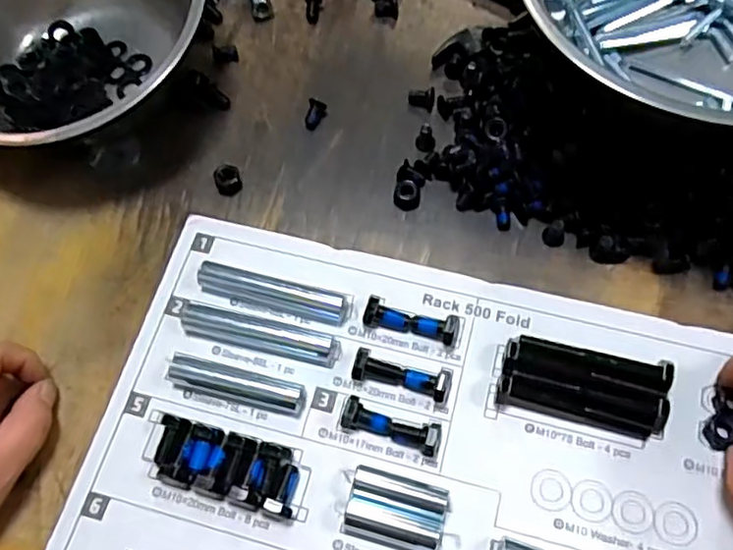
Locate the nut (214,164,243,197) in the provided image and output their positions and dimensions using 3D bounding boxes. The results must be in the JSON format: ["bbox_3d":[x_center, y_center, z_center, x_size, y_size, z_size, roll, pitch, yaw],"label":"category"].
[{"bbox_3d":[-0.088,-0.060,0.418,0.016,0.013,0.015,-1,66,3],"label":"nut"}]

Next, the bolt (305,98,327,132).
[{"bbox_3d":[-0.034,-0.107,0.437,0.011,0.012,0.020,16,68,10],"label":"bolt"}]

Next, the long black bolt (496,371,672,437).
[{"bbox_3d":[0.114,0.067,0.347,0.086,0.015,0.018,12,67,8],"label":"long black bolt"}]

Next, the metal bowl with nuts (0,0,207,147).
[{"bbox_3d":[-0.193,-0.153,0.429,0.171,0.079,0.165,-1,66,3],"label":"metal bowl with nuts"}]

